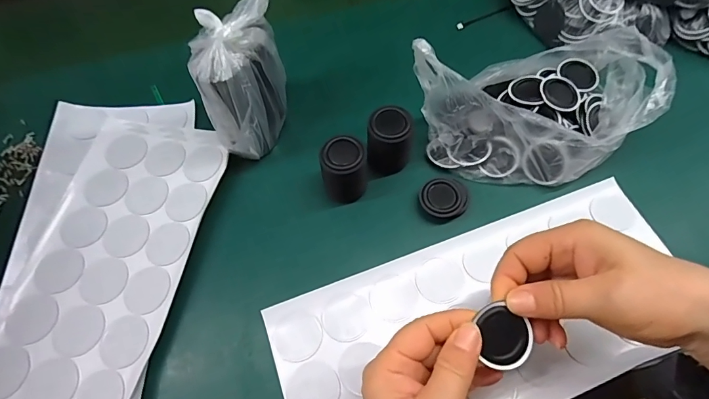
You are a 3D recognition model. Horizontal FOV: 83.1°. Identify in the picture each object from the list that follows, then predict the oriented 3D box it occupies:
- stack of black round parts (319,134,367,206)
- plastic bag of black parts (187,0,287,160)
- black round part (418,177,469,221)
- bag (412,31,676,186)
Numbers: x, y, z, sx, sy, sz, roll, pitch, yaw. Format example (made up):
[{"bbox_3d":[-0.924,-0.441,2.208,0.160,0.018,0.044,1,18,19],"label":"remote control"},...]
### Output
[{"bbox_3d":[-0.005,-0.021,0.355,0.046,0.066,0.038,-6,63,-3],"label":"stack of black round parts"},{"bbox_3d":[-0.094,-0.104,0.351,0.053,0.127,0.102,10,63,5],"label":"plastic bag of black parts"},{"bbox_3d":[0.079,0.001,0.355,0.040,0.014,0.038,-1,62,3],"label":"black round part"},{"bbox_3d":[0.160,-0.085,0.354,0.181,0.080,0.136,-28,66,-13],"label":"bag"}]

